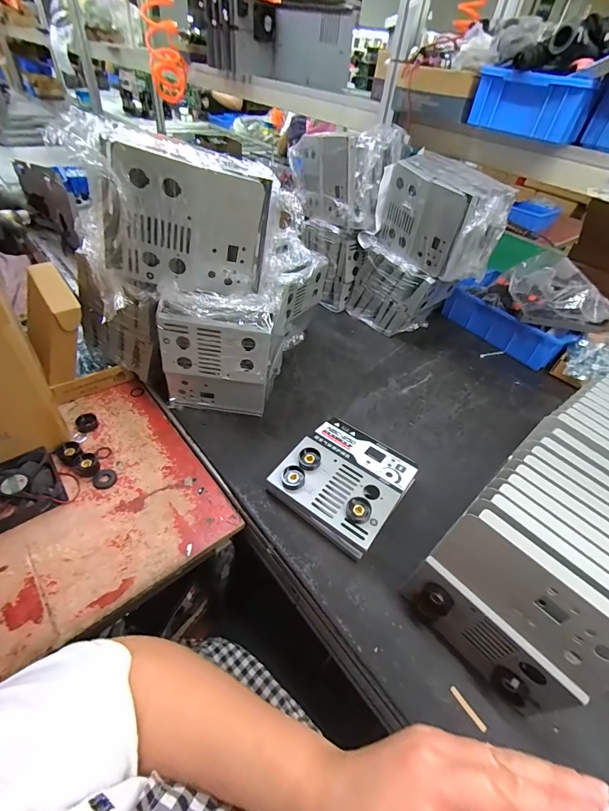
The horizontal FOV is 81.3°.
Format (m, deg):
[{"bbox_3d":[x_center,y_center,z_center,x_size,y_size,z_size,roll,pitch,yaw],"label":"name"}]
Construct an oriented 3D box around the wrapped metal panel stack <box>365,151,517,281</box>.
[{"bbox_3d":[0.265,-0.366,0.697,0.142,0.161,0.218,-25,53,-30],"label":"wrapped metal panel stack"}]

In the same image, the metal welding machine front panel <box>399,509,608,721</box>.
[{"bbox_3d":[0.188,0.201,0.328,0.046,0.168,0.157,-29,55,-32],"label":"metal welding machine front panel"}]

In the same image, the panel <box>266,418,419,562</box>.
[{"bbox_3d":[0.059,0.101,0.500,0.152,0.056,0.163,32,49,23],"label":"panel"}]

